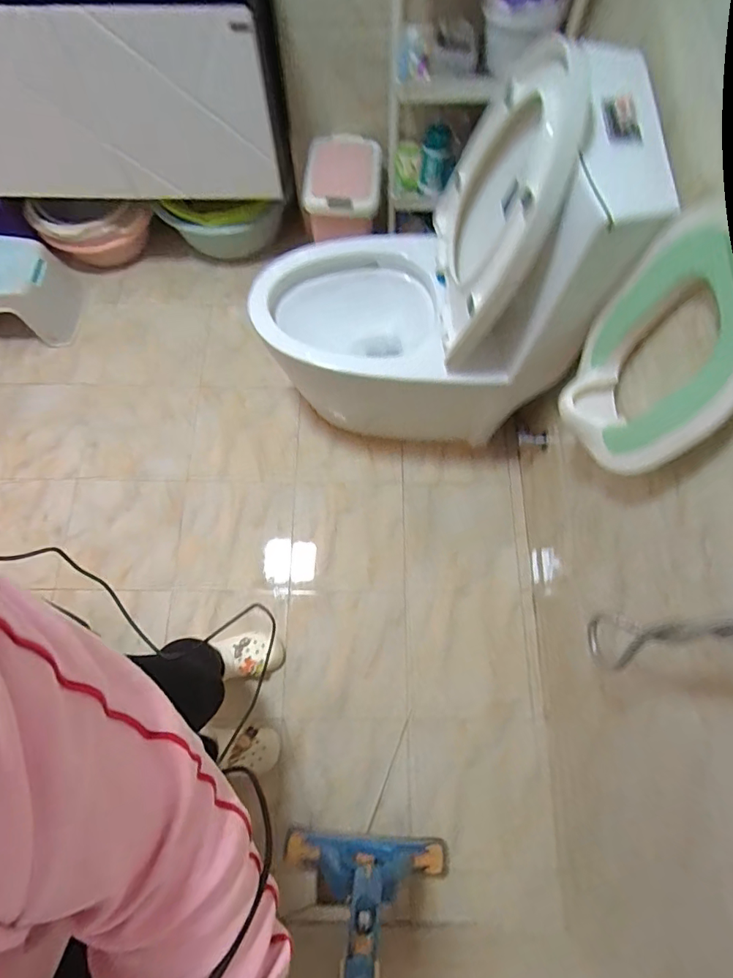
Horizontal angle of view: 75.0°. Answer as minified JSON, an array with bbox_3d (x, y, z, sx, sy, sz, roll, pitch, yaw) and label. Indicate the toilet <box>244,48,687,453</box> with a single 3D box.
[{"bbox_3d":[0.088,-0.430,1.008,0.632,0.778,0.382,2,70,0],"label":"toilet"}]

